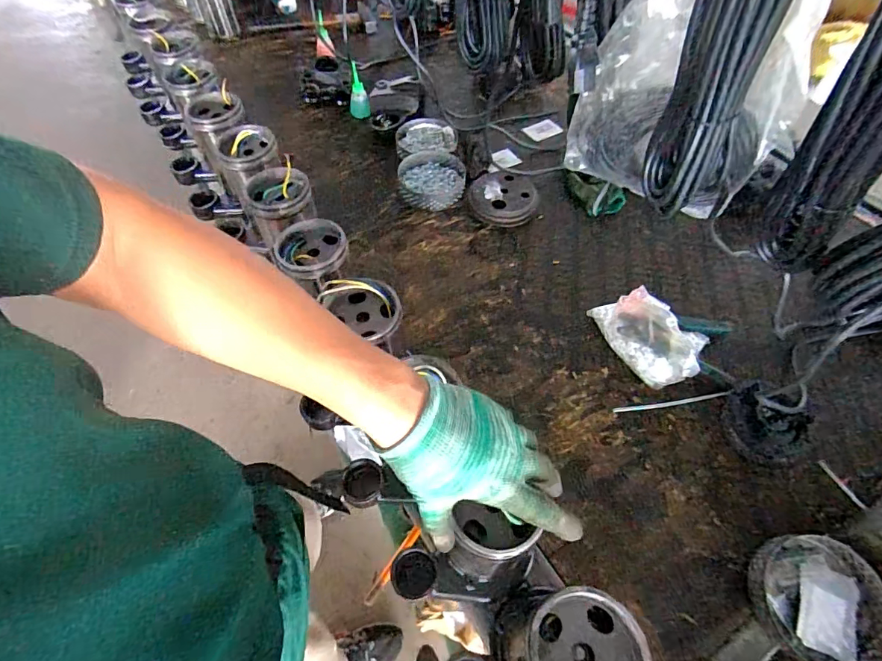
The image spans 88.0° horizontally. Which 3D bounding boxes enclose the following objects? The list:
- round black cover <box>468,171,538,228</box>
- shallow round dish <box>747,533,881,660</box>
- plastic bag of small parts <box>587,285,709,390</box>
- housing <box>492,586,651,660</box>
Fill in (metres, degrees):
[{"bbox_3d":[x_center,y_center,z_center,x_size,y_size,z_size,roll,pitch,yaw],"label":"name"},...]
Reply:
[{"bbox_3d":[0.120,-0.255,0.884,0.130,0.032,0.127,0,56,-1],"label":"round black cover"},{"bbox_3d":[0.419,0.304,0.510,0.128,0.043,0.130,0,56,-1],"label":"shallow round dish"},{"bbox_3d":[0.308,0.007,0.674,0.172,0.092,0.111,20,58,12],"label":"plastic bag of small parts"},{"bbox_3d":[0.106,0.294,0.420,0.093,0.192,0.097,0,56,-1],"label":"housing"}]

